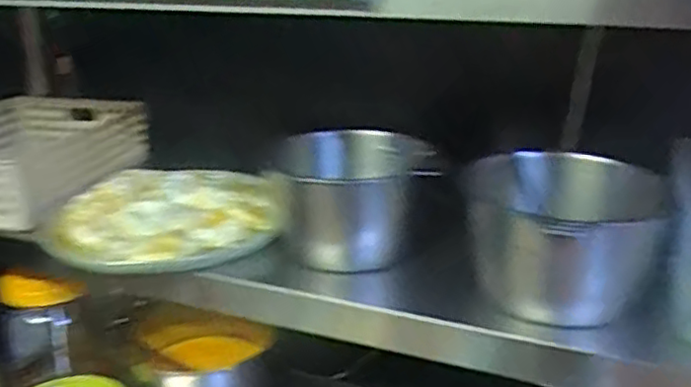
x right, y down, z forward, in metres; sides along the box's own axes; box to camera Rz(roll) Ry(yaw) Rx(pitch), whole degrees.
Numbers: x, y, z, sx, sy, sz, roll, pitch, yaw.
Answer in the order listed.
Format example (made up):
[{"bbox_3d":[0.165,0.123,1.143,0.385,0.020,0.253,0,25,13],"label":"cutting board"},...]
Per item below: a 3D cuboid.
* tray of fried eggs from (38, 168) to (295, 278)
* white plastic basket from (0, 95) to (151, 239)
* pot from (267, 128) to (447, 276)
[{"bbox_3d":[-0.181,0.021,0.664,0.224,0.041,0.189,-12,23,-24],"label":"tray of fried eggs"},{"bbox_3d":[-0.369,-0.043,0.745,0.191,0.091,0.238,0,21,7],"label":"white plastic basket"},{"bbox_3d":[0.007,0.001,0.652,0.136,0.096,0.136,-2,21,1],"label":"pot"}]

